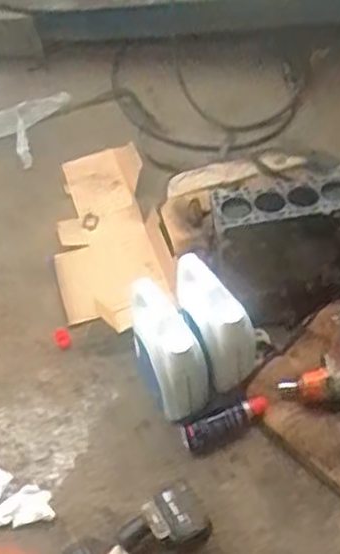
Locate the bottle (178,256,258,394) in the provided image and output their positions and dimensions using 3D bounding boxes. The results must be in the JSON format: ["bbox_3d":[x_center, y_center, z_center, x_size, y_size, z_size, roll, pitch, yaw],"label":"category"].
[{"bbox_3d":[0.091,0.098,1.497,0.091,0.222,0.212,-23,57,-10],"label":"bottle"}]

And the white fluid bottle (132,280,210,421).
[{"bbox_3d":[-0.002,0.165,1.502,0.115,0.259,0.207,-19,56,-8],"label":"white fluid bottle"}]

